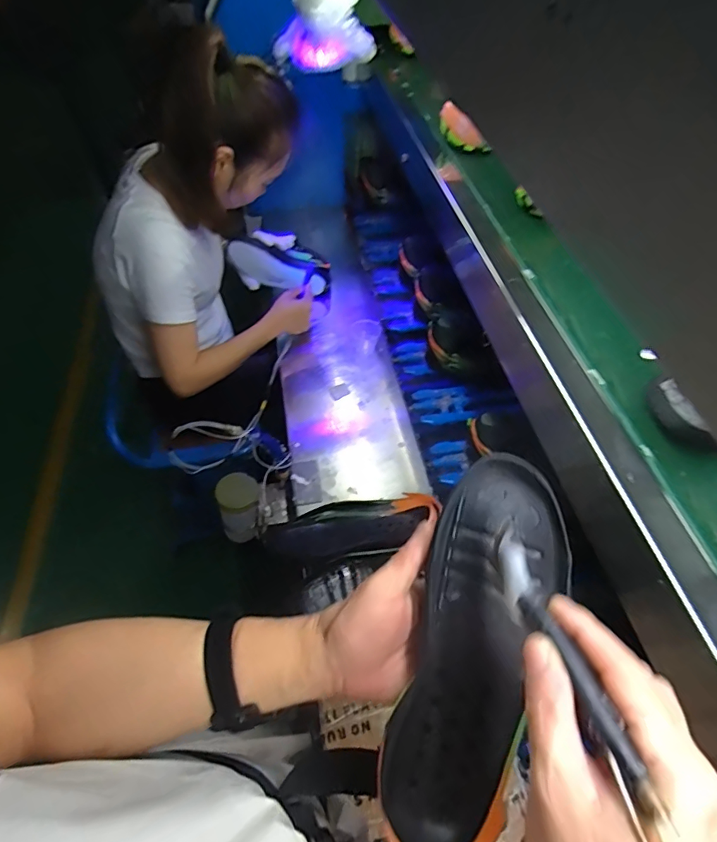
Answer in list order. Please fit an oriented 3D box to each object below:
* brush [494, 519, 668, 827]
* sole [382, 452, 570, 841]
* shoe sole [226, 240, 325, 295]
[{"bbox_3d":[0.101,0.114,0.250,0.018,0.021,0.154,-7,27,-5],"label":"brush"},{"bbox_3d":[0.080,0.147,0.322,0.085,0.049,0.243,14,81,11],"label":"sole"},{"bbox_3d":[-0.191,-0.344,1.130,0.225,0.075,0.042,17,49,-18],"label":"shoe sole"}]

